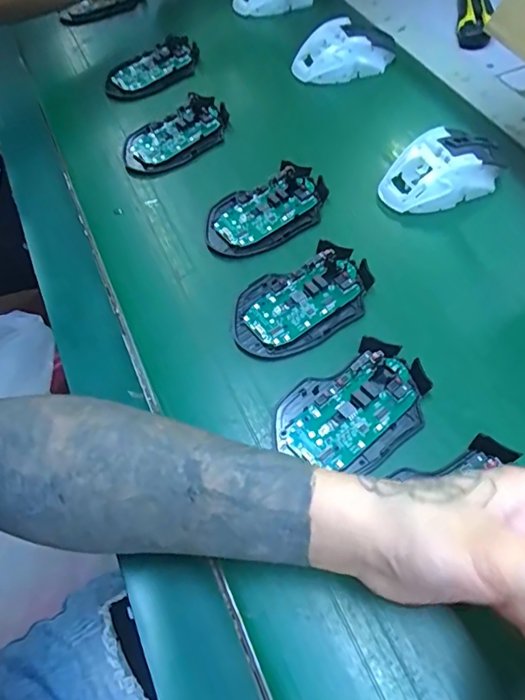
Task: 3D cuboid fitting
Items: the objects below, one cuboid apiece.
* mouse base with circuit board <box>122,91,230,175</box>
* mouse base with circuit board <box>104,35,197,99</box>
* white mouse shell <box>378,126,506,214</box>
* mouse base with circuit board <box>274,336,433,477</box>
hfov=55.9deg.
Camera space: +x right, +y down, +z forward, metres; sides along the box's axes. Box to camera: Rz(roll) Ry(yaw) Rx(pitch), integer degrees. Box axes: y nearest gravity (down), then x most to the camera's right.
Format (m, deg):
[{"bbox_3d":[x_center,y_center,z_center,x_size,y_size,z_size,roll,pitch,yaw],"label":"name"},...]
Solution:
[{"bbox_3d":[-0.087,-0.217,0.501,0.114,0.021,0.067,-28,56,-18],"label":"mouse base with circuit board"},{"bbox_3d":[-0.123,-0.322,0.566,0.117,0.021,0.064,-25,55,-15],"label":"mouse base with circuit board"},{"bbox_3d":[0.159,-0.158,0.434,0.111,0.036,0.060,-23,54,-14],"label":"white mouse shell"},{"bbox_3d":[0.063,0.038,0.333,0.105,0.013,0.073,-36,62,-17],"label":"mouse base with circuit board"}]

